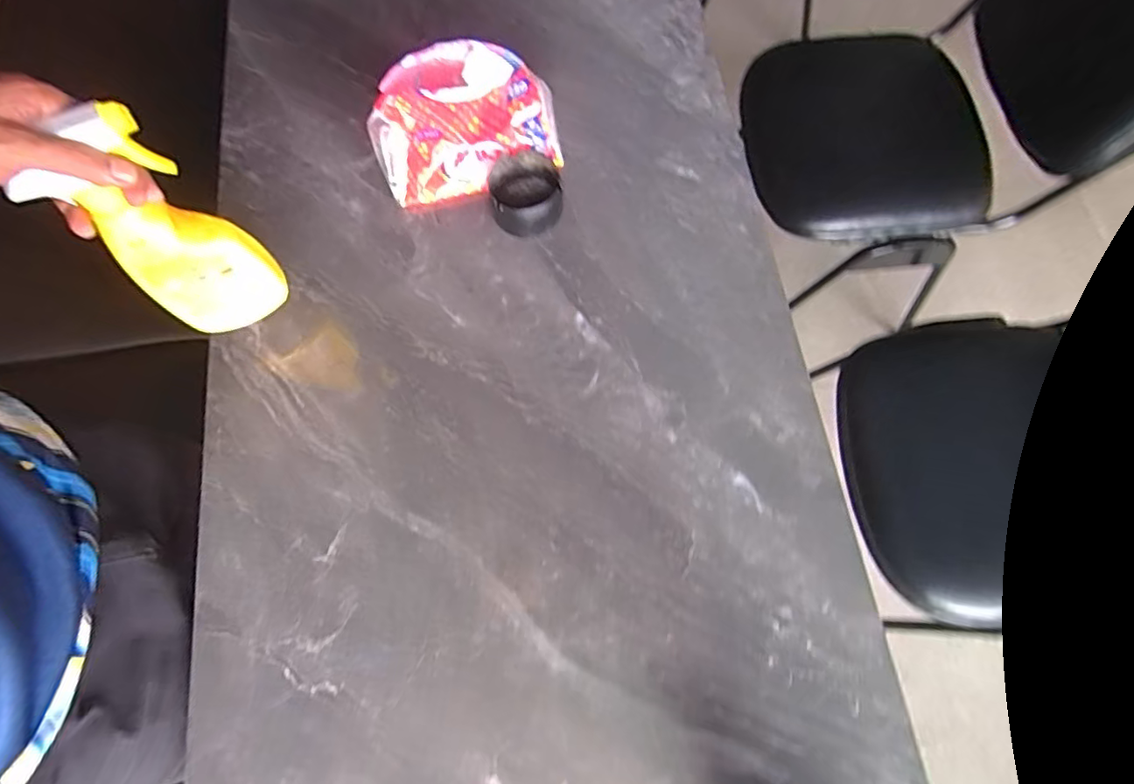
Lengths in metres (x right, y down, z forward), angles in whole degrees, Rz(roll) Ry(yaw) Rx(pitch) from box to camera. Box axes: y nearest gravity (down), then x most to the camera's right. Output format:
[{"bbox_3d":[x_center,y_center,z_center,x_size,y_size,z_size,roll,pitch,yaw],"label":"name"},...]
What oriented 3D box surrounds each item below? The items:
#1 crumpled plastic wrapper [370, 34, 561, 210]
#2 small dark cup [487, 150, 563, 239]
[{"bbox_3d":[-0.111,-0.291,0.583,0.194,0.091,0.128,-11,72,-1],"label":"crumpled plastic wrapper"},{"bbox_3d":[-0.044,-0.208,0.578,0.073,0.049,0.079,-1,72,2],"label":"small dark cup"}]

